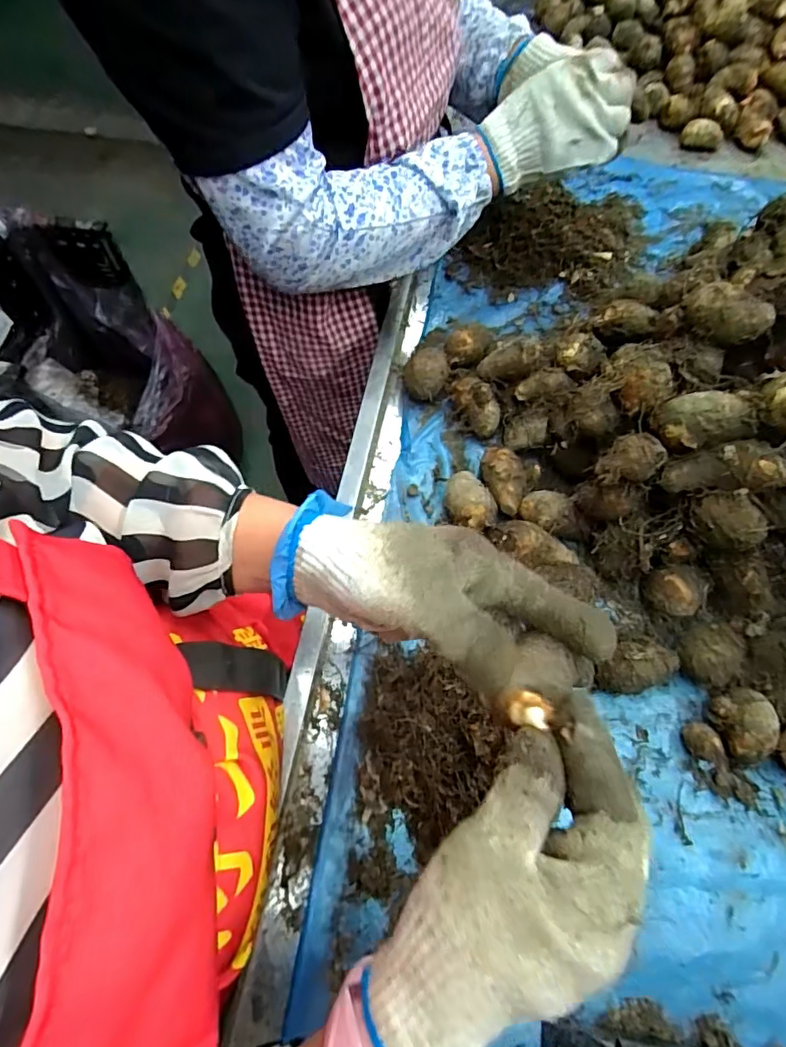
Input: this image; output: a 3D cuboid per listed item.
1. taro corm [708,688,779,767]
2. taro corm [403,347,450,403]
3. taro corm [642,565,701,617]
[{"bbox_3d":[0.272,0.156,0.410,0.041,0.036,0.050,-17,67,-8],"label":"taro corm"},{"bbox_3d":[0.034,-0.153,0.552,0.044,0.045,0.055,7,66,3],"label":"taro corm"},{"bbox_3d":[0.234,0.060,0.450,0.037,0.034,0.039,-8,66,-4],"label":"taro corm"}]

